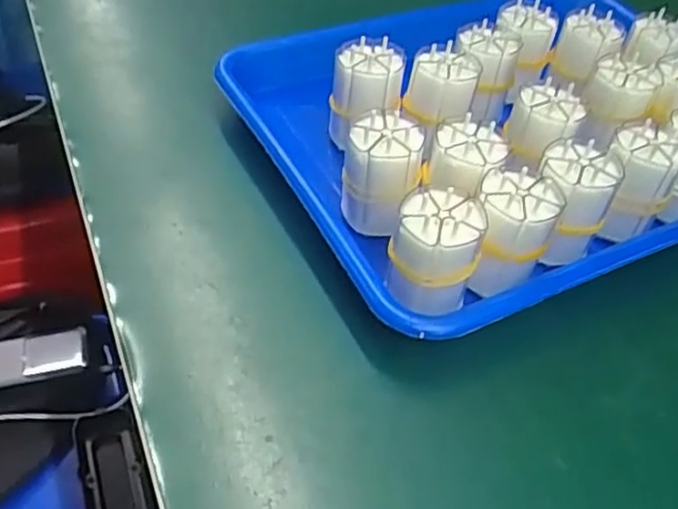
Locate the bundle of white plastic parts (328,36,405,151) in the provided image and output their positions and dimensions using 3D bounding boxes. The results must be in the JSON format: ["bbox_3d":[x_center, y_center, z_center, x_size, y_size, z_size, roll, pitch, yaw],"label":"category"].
[{"bbox_3d":[0.016,-0.091,0.397,0.037,0.059,0.033,32,50,19],"label":"bundle of white plastic parts"}]

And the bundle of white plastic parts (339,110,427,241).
[{"bbox_3d":[0.021,-0.040,0.354,0.039,0.058,0.036,7,47,-1],"label":"bundle of white plastic parts"}]

